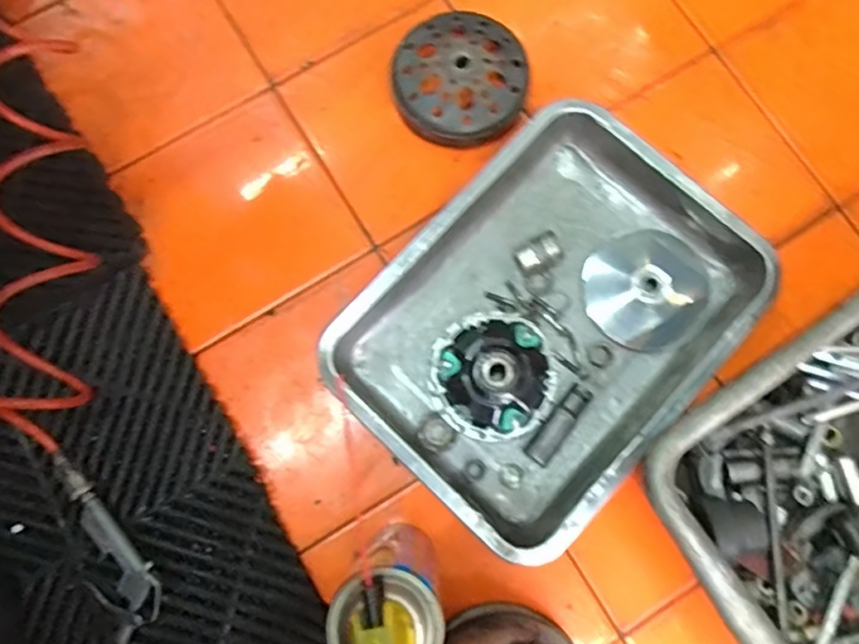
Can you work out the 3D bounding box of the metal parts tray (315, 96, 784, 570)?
[{"bbox_3d":[0.106,-0.003,0.549,0.262,0.051,0.355,42,82,8],"label":"metal parts tray"}]

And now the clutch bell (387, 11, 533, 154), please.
[{"bbox_3d":[0.030,-0.236,0.590,0.125,0.034,0.126,0,78,0],"label":"clutch bell"}]

